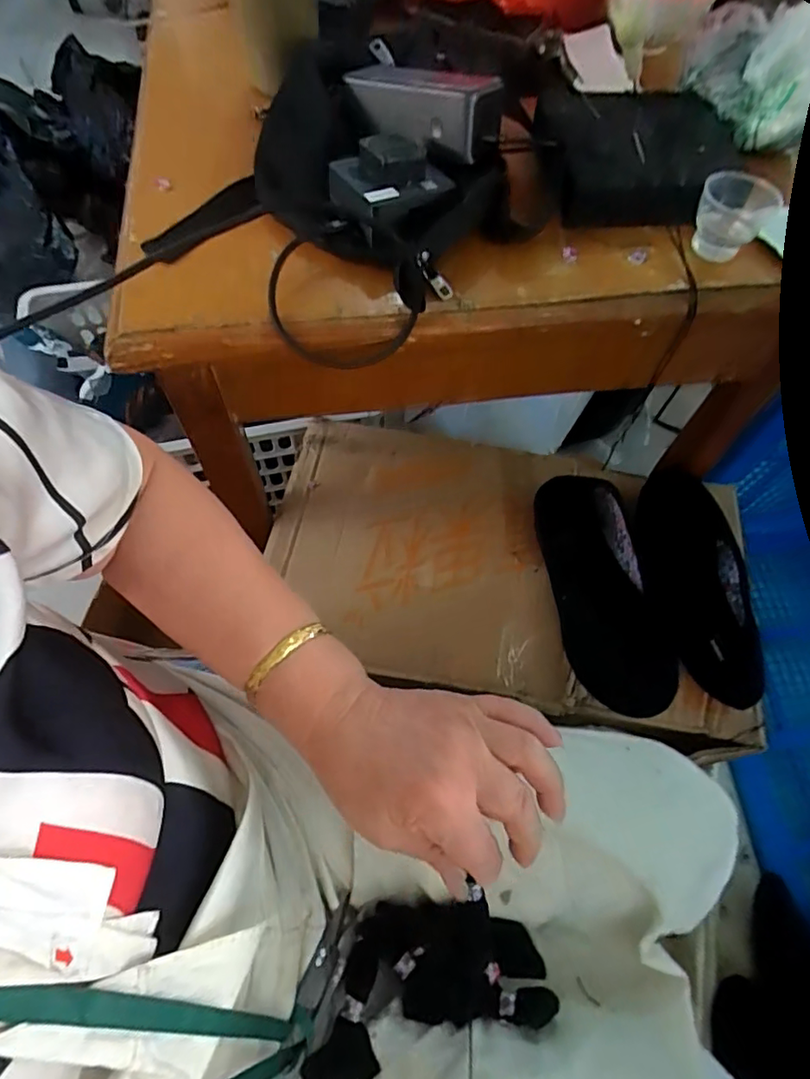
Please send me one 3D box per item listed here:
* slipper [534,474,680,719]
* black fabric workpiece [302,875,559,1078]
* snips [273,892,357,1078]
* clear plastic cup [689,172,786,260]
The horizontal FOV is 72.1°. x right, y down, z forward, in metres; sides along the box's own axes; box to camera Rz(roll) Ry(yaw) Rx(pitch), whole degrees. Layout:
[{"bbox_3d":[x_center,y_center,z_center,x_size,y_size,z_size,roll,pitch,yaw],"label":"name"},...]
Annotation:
[{"bbox_3d":[0.203,0.045,0.582,0.095,0.060,0.240,-12,77,-8],"label":"slipper"},{"bbox_3d":[0.018,0.280,0.358,0.151,0.053,0.077,-7,64,-6],"label":"black fabric workpiece"},{"bbox_3d":[-0.050,0.271,0.335,0.024,0.017,0.097,19,35,7],"label":"snips"},{"bbox_3d":[0.257,-0.256,0.436,0.048,0.043,0.056,40,69,16],"label":"clear plastic cup"}]

